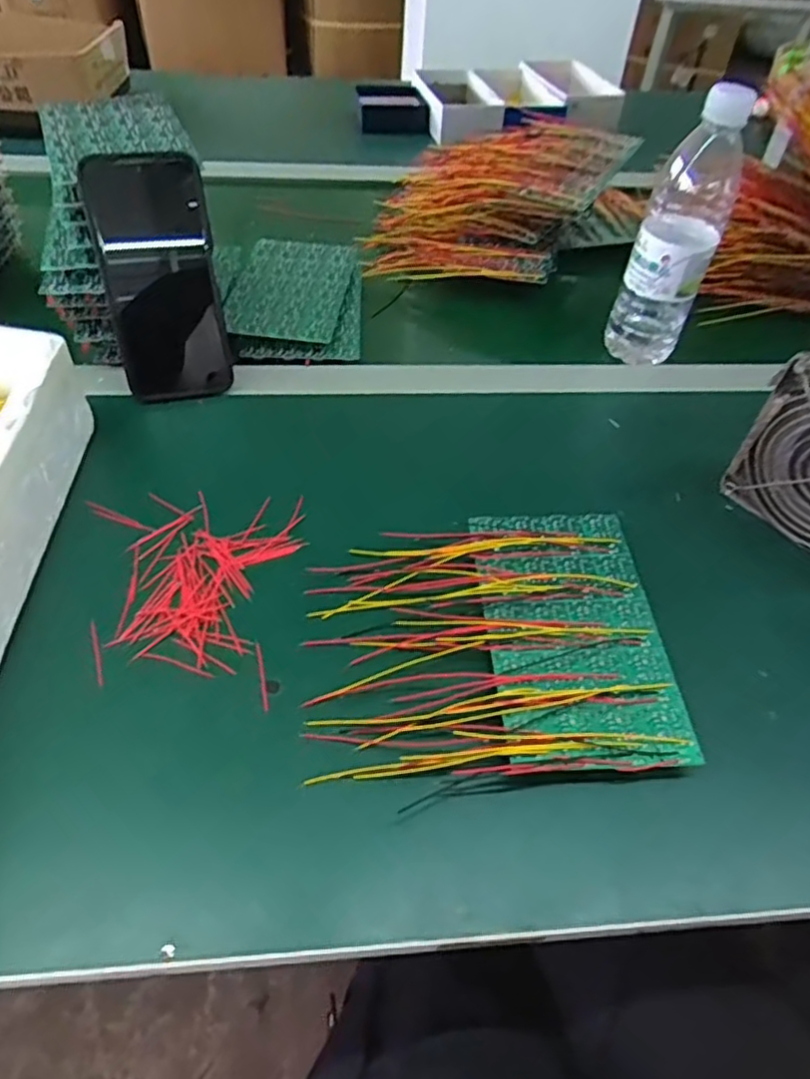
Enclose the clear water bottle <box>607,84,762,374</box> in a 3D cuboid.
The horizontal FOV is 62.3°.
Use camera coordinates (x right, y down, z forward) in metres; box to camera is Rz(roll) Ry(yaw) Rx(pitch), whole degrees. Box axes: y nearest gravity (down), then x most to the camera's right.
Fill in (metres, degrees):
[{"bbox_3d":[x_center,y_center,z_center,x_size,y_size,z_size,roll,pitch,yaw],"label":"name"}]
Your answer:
[{"bbox_3d":[0.227,-0.251,0.553,0.064,0.199,0.065,21,51,14],"label":"clear water bottle"}]

